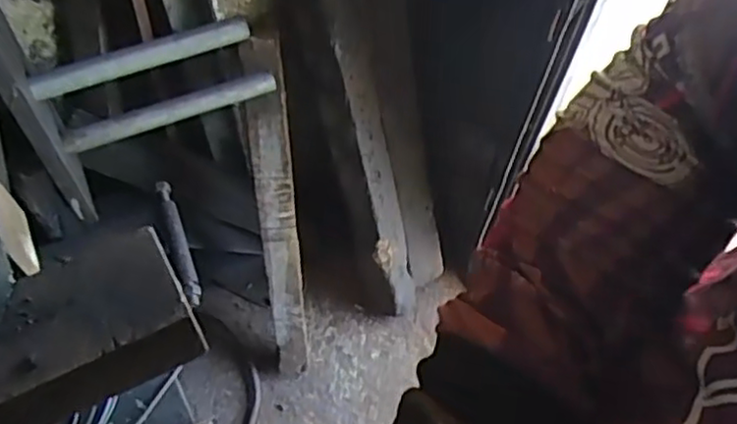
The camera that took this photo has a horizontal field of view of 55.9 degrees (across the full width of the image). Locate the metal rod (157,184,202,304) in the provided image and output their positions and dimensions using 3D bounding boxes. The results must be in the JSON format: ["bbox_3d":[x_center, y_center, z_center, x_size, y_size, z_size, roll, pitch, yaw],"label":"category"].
[{"bbox_3d":[-0.268,0.041,0.984,0.021,0.023,0.205,-18,63,-13],"label":"metal rod"}]

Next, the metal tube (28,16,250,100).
[{"bbox_3d":[-0.237,-0.165,0.730,0.228,0.023,0.024,-23,64,-15],"label":"metal tube"}]

